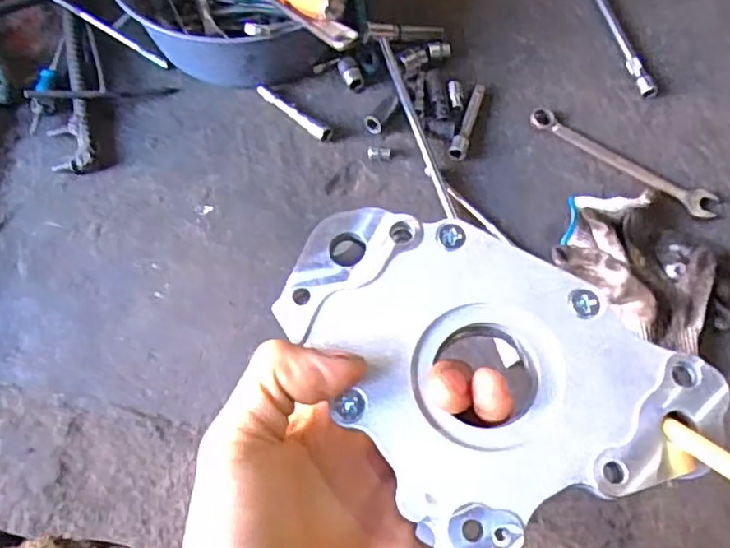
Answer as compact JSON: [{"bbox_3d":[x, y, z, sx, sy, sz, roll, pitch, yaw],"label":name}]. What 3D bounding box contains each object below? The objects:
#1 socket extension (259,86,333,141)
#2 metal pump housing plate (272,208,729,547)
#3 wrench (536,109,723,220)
[{"bbox_3d":[-0.093,-0.208,0.849,0.117,0.017,0.019,37,69,17],"label":"socket extension"},{"bbox_3d":[0.041,0.027,0.239,0.103,0.015,0.142,-35,69,-16],"label":"metal pump housing plate"},{"bbox_3d":[0.325,-0.144,0.828,0.249,0.012,0.041,34,67,16],"label":"wrench"}]

